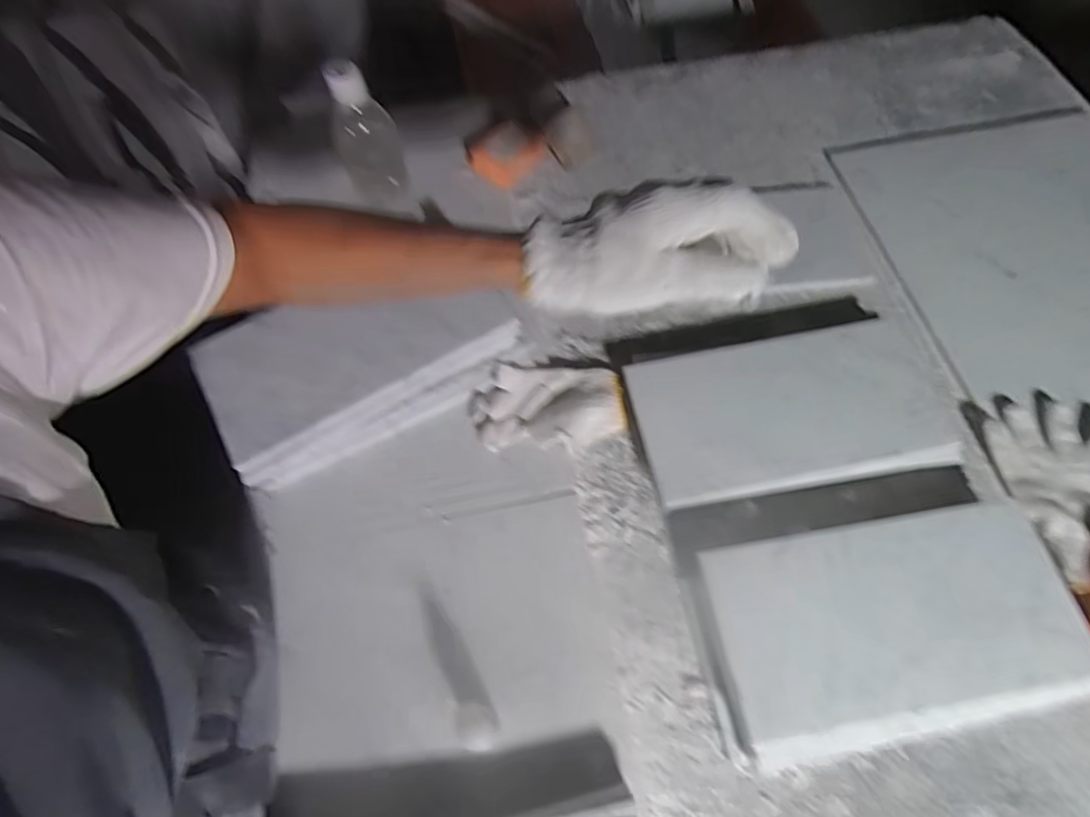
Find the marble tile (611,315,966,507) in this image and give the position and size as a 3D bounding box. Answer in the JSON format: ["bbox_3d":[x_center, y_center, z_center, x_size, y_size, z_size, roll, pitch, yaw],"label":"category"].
[{"bbox_3d":[0.250,0.002,0.553,0.303,0.021,0.158,-11,71,0],"label":"marble tile"}]

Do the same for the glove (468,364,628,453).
[{"bbox_3d":[0.004,-0.002,0.564,0.157,0.028,0.088,-3,64,0],"label":"glove"}]

